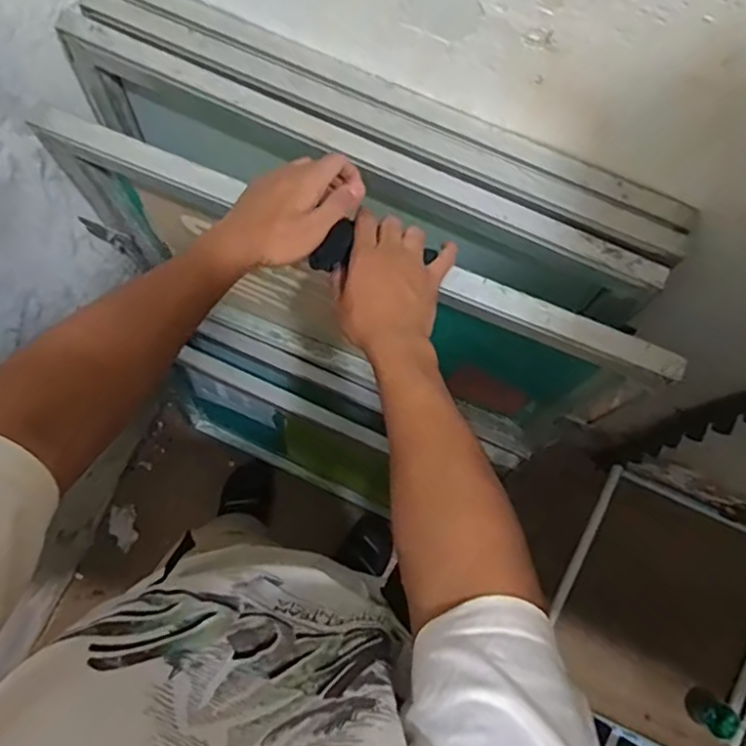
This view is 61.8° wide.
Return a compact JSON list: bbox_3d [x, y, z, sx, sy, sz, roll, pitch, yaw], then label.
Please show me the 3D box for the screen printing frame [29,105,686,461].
[{"bbox_3d":[-0.031,-0.077,0.805,0.642,0.470,0.063,23,77,5],"label":"screen printing frame"}]

